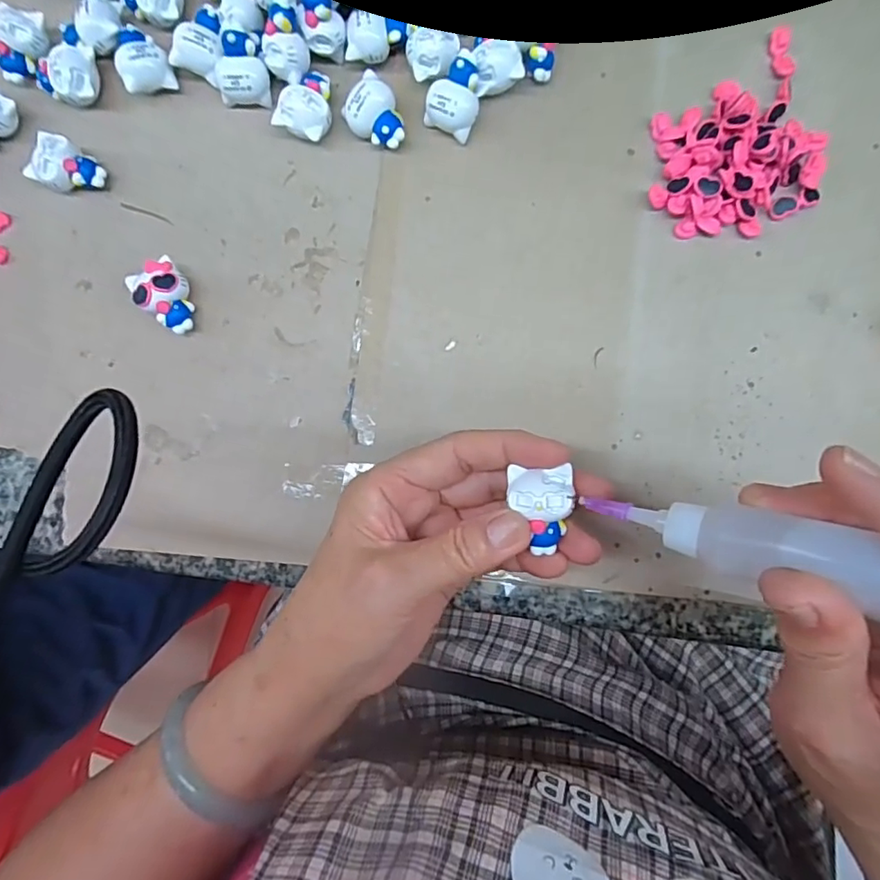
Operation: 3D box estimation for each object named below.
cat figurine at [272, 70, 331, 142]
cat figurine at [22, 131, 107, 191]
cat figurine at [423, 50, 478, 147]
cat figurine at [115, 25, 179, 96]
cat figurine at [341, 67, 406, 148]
[{"bbox_3d":[-0.065,-0.167,0.273,0.024,0.019,0.033,18,88,4],"label":"cat figurine"},{"bbox_3d":[-0.190,-0.137,0.278,0.030,0.017,0.025,30,89,4],"label":"cat figurine"},{"bbox_3d":[0.007,-0.165,0.263,0.024,0.024,0.028,24,89,4],"label":"cat figurine"},{"bbox_3d":[-0.152,-0.193,0.278,0.022,0.022,0.030,-26,86,1],"label":"cat figurine"},{"bbox_3d":[-0.032,-0.159,0.268,0.025,0.018,0.034,-41,86,1],"label":"cat figurine"}]

